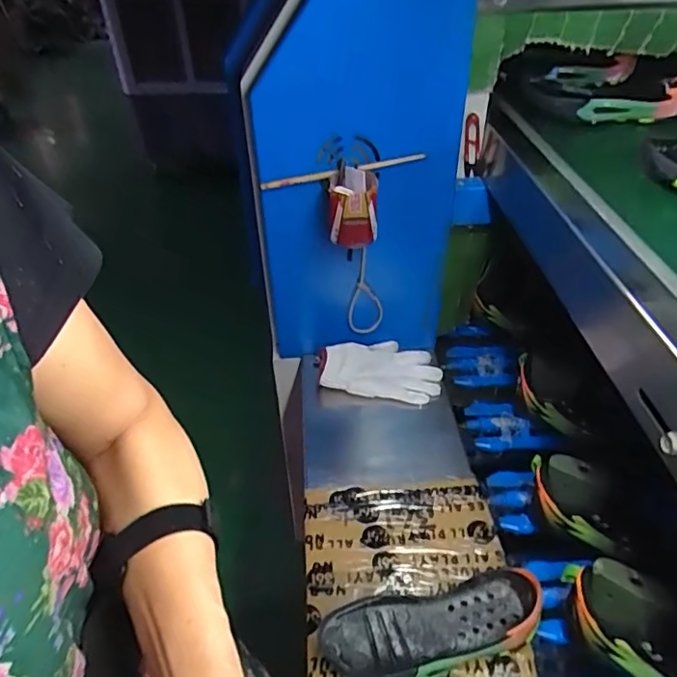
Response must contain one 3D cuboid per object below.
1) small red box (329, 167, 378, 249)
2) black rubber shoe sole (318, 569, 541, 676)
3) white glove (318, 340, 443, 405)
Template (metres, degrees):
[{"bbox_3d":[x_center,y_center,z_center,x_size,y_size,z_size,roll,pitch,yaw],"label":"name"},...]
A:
[{"bbox_3d":[0.021,-0.175,0.748,0.062,0.091,0.063,0,38,2],"label":"small red box"},{"bbox_3d":[0.101,0.309,0.588,0.236,0.041,0.085,-8,39,-8],"label":"black rubber shoe sole"},{"bbox_3d":[0.070,0.047,0.906,0.194,0.019,0.111,13,55,2],"label":"white glove"}]

